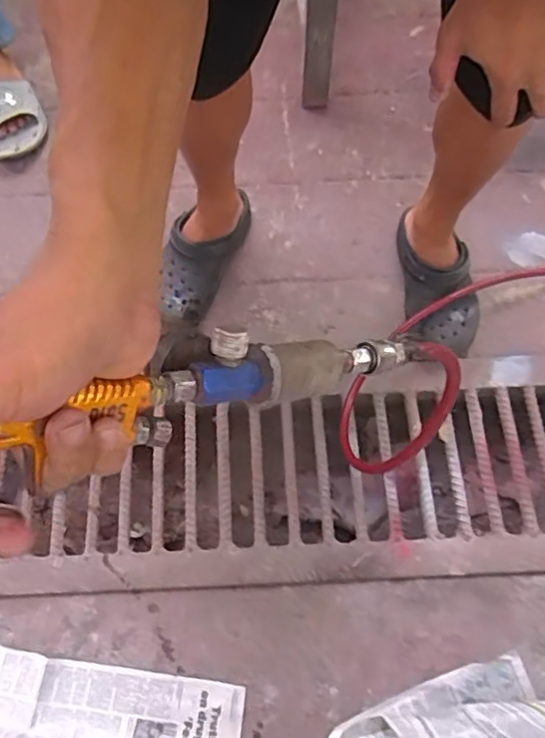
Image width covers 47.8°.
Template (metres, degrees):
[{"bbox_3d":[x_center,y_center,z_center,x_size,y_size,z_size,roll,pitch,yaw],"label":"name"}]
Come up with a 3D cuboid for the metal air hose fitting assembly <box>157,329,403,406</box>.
[{"bbox_3d":[0.018,-0.002,0.364,0.189,0.033,0.035,-6,63,-39],"label":"metal air hose fitting assembly"}]

